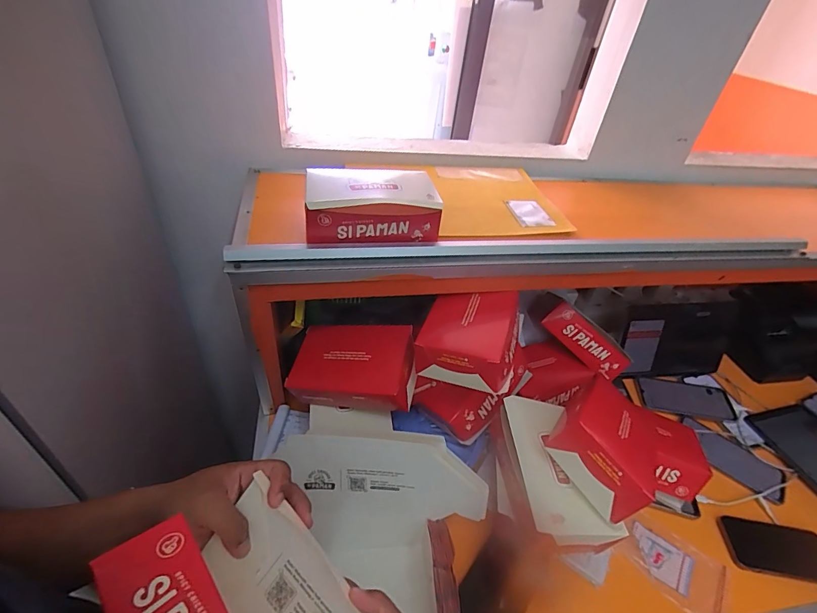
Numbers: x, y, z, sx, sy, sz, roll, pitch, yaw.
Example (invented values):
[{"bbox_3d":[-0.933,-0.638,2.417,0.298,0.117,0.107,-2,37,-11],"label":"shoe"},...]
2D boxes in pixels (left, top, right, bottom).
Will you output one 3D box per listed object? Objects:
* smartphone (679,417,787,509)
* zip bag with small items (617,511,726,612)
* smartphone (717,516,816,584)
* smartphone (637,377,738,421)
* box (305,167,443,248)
[{"bbox_3d":[0.571,0.269,0.720,0.162,0.009,0.085,31,44,25],"label":"smartphone"},{"bbox_3d":[0.383,0.370,0.584,0.138,0.006,0.097,34,46,28],"label":"zip bag with small items"},{"bbox_3d":[0.548,0.361,0.603,0.144,0.015,0.078,11,39,5],"label":"smartphone"},{"bbox_3d":[0.557,0.182,0.815,0.166,0.015,0.087,10,39,3],"label":"smartphone"},{"bbox_3d":[-0.052,-0.141,0.565,0.174,0.076,0.129,-2,40,-12],"label":"box"}]

